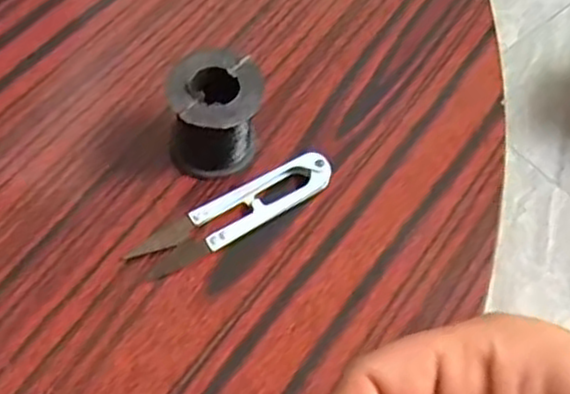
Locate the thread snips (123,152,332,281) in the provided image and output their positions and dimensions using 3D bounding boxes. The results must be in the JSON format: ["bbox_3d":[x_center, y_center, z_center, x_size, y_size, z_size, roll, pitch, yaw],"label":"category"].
[{"bbox_3d":[-0.023,0.006,0.345,0.097,0.011,0.024,-28,65,-20],"label":"thread snips"}]

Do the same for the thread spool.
[{"bbox_3d":[-0.033,-0.035,0.350,0.043,0.049,0.044,2,59,-3],"label":"thread spool"}]

